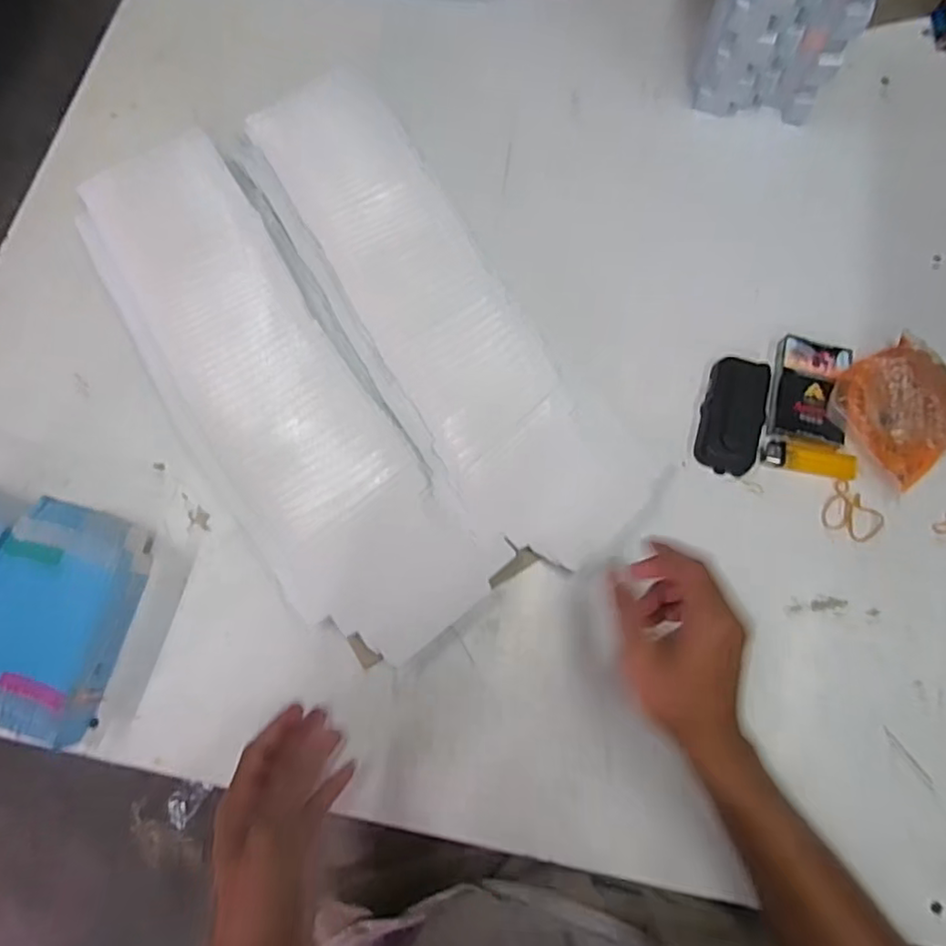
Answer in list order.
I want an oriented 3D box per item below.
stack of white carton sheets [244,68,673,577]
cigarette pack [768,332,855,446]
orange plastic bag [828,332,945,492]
[{"bbox_3d":[-0.040,-0.153,0.562,0.150,0.014,0.530,-34,80,-8],"label":"stack of white carton sheets"},{"bbox_3d":[0.306,-0.077,0.556,0.064,0.018,0.094,12,77,2],"label":"cigarette pack"},{"bbox_3d":[0.385,-0.058,0.548,0.110,0.032,0.111,-36,80,-9],"label":"orange plastic bag"}]

